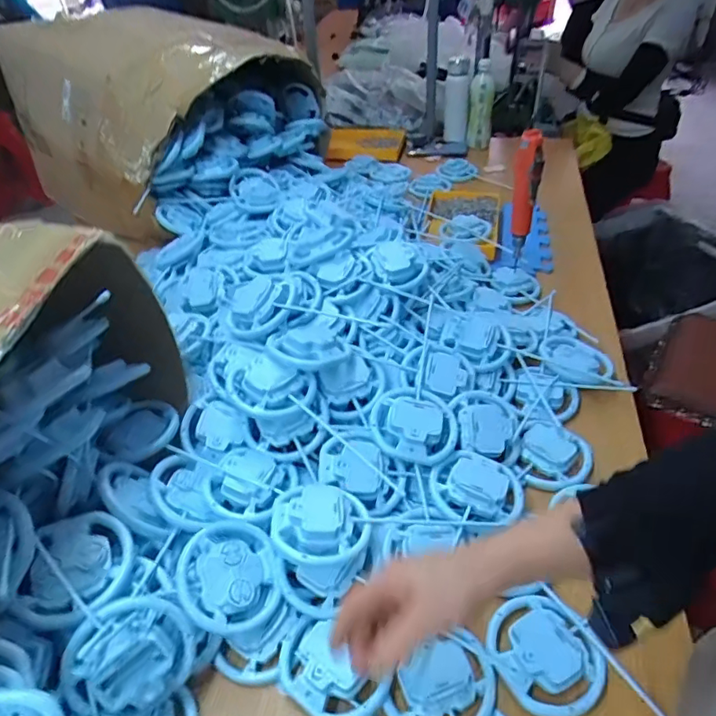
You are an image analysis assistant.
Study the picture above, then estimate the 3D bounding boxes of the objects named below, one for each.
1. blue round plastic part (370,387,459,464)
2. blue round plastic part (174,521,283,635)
[{"bbox_3d":[0.066,0.073,0.621,0.099,0.038,0.092,-3,41,3],"label":"blue round plastic part"},{"bbox_3d":[-0.126,0.211,0.511,0.086,0.020,0.102,-11,61,-33],"label":"blue round plastic part"}]

